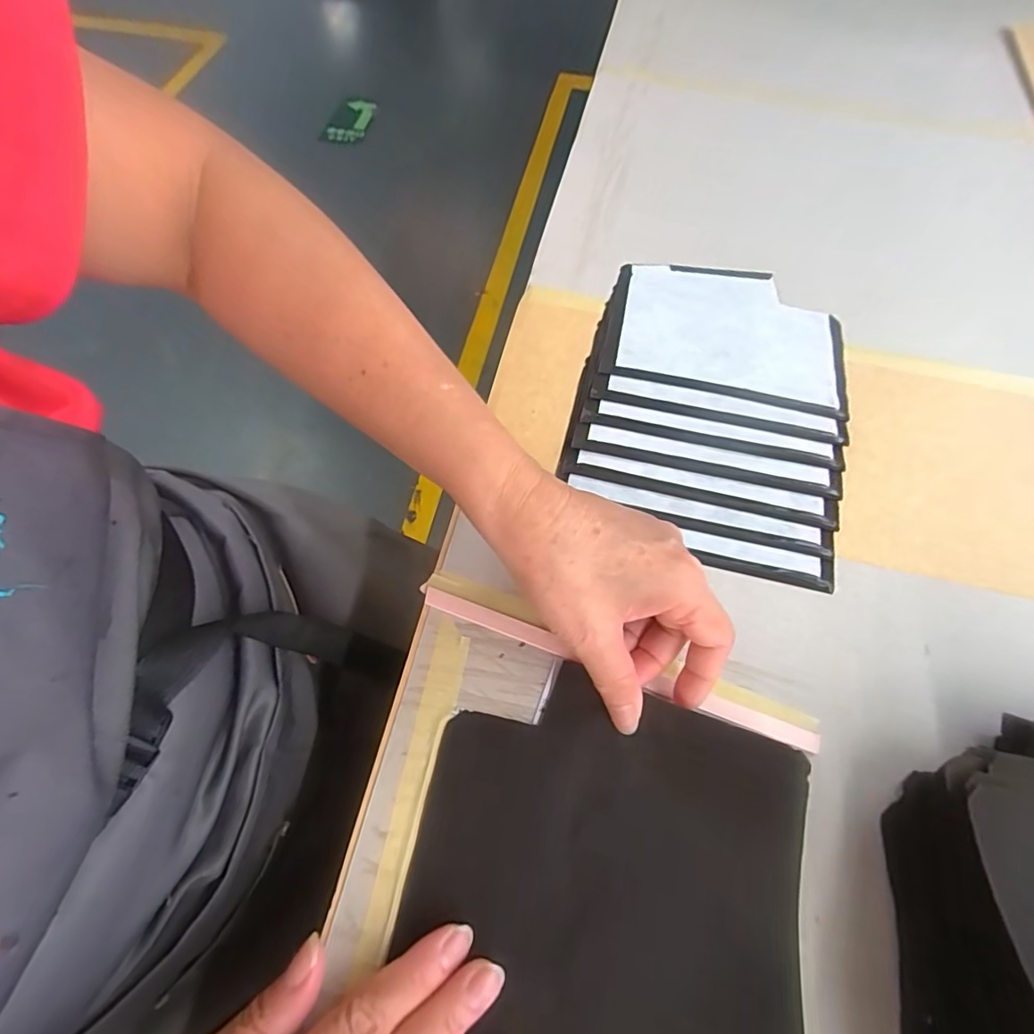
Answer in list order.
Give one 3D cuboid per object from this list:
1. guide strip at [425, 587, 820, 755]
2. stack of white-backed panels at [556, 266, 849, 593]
[{"bbox_3d":[0.051,0.080,0.292,0.216,0.006,0.012,18,64,8],"label":"guide strip"},{"bbox_3d":[0.135,-0.084,0.375,0.173,0.009,0.244,16,64,6],"label":"stack of white-backed panels"}]

